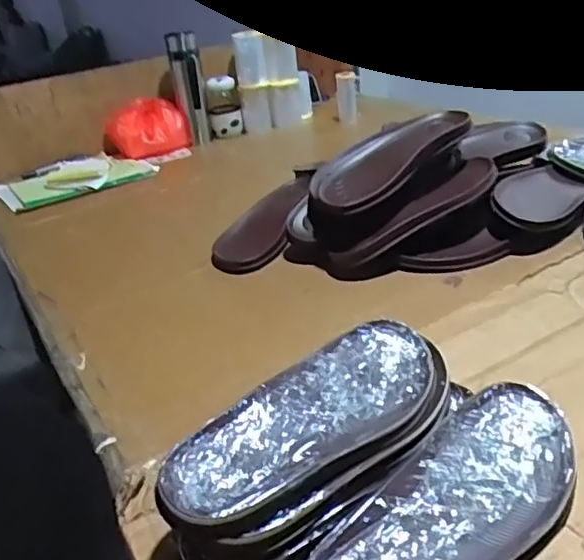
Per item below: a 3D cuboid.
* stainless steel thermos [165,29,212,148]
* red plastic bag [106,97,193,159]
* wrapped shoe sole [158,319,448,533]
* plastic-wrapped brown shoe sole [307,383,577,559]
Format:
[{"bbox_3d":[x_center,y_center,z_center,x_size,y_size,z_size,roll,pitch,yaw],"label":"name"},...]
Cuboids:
[{"bbox_3d":[-0.222,-0.410,1.322,0.067,0.227,0.070,-10,29,-6],"label":"stainless steel thermos"},{"bbox_3d":[-0.316,-0.335,1.327,0.174,0.100,0.109,-11,29,-7],"label":"red plastic bag"},{"bbox_3d":[0.023,0.101,0.450,0.249,0.016,0.104,-24,50,-37],"label":"wrapped shoe sole"},{"bbox_3d":[0.106,0.158,0.402,0.248,0.035,0.091,-30,36,-35],"label":"plastic-wrapped brown shoe sole"}]

